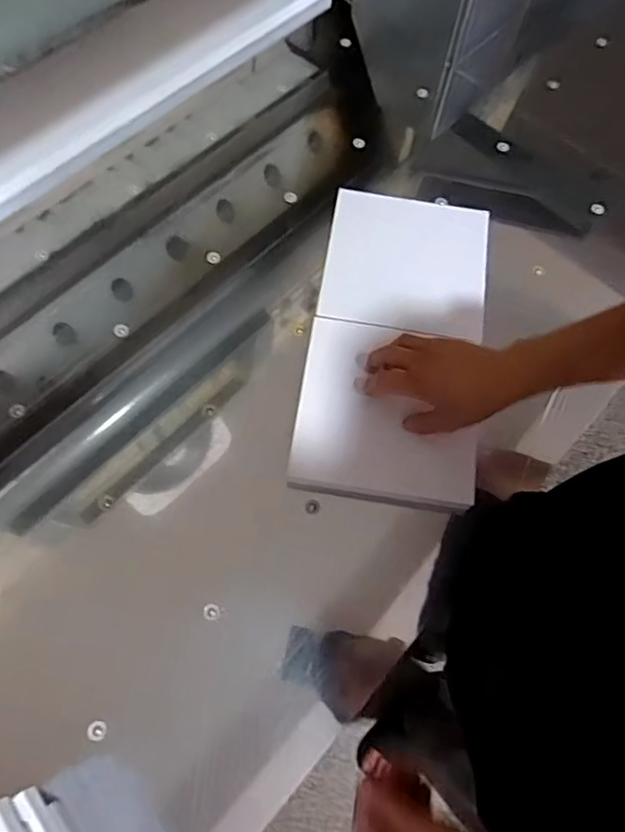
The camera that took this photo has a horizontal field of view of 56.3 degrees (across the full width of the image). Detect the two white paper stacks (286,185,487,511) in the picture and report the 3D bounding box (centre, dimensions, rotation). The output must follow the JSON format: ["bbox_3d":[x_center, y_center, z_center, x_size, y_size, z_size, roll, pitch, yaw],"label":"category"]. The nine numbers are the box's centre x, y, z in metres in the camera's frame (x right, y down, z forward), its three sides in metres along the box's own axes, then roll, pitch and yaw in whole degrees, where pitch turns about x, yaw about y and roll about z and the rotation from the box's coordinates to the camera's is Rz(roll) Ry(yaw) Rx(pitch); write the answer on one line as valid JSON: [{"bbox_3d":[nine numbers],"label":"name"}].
[{"bbox_3d":[0.097,-0.090,0.673,0.191,0.047,0.381,10,70,1],"label":"two white paper stacks"}]

